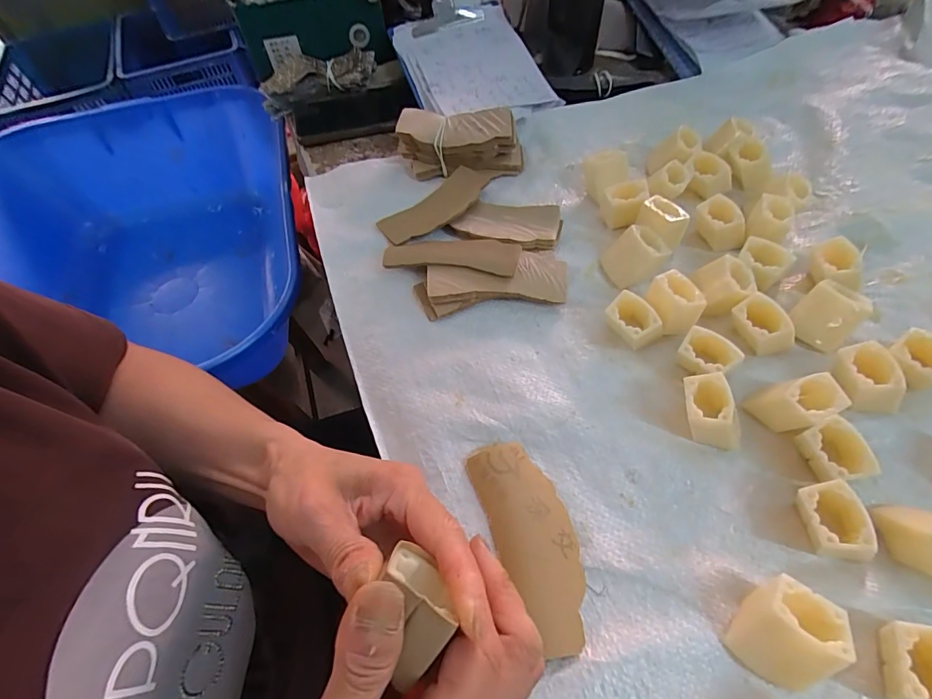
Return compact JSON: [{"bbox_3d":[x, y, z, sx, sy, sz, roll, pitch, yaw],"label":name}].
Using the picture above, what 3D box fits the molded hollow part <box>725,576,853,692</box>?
[{"bbox_3d":[0.157,0.140,0.215,0.040,0.034,0.041,34,66,23],"label":"molded hollow part"}]

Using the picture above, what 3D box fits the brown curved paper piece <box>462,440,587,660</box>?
[{"bbox_3d":[0.040,0.109,0.254,0.046,0.009,0.113,-19,58,-8],"label":"brown curved paper piece"}]

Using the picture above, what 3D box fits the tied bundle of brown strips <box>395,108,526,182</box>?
[{"bbox_3d":[-0.008,-0.205,0.436,0.124,0.044,0.047,9,58,10],"label":"tied bundle of brown strips"}]

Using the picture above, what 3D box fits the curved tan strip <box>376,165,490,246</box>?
[{"bbox_3d":[-0.027,-0.134,0.409,0.111,0.009,0.049,-40,59,-17],"label":"curved tan strip"}]

